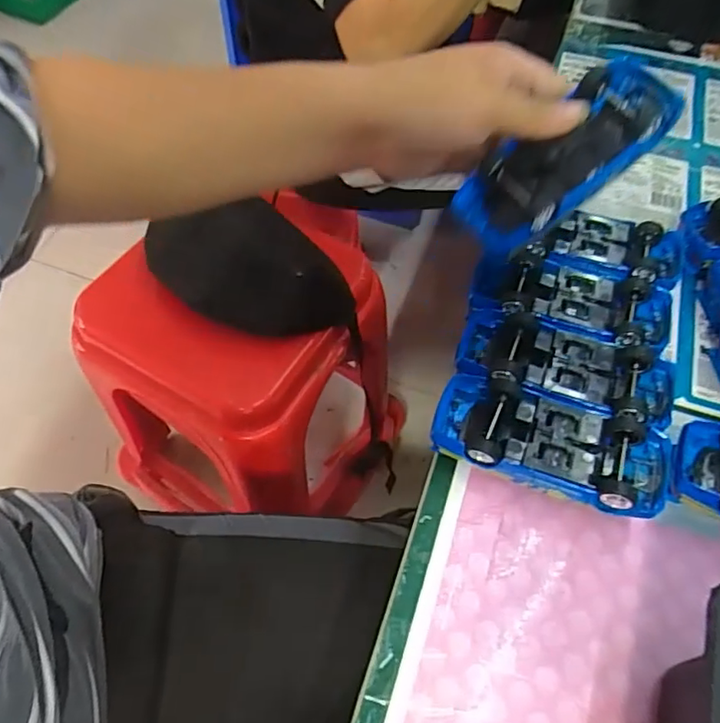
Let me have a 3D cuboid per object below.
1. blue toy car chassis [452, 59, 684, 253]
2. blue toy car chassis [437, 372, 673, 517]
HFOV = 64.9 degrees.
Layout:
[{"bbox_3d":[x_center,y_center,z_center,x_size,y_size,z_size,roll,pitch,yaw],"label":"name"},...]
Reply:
[{"bbox_3d":[0.124,-0.124,0.333,0.143,0.024,0.050,-38,61,1],"label":"blue toy car chassis"},{"bbox_3d":[0.112,0.053,0.342,0.135,0.043,0.056,18,59,8],"label":"blue toy car chassis"}]

